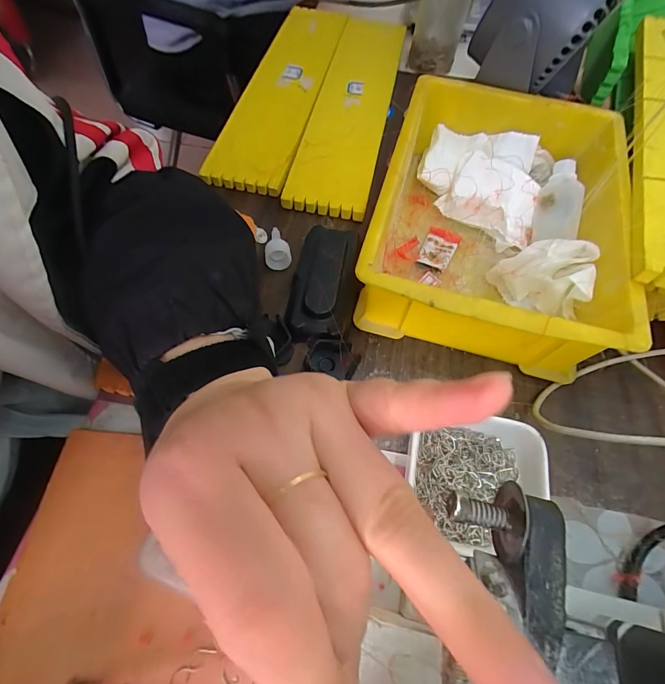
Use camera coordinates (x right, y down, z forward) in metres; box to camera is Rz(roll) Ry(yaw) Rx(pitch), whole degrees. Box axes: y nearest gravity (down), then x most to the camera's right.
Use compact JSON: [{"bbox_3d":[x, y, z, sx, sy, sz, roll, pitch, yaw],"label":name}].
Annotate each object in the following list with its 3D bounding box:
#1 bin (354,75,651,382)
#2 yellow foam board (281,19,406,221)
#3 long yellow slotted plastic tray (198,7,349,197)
[{"bbox_3d":[0.133,-0.103,0.302,0.183,0.071,0.247,15,64,6],"label":"bin"},{"bbox_3d":[0.026,-0.280,0.420,0.080,0.006,0.360,11,64,4],"label":"yellow foam board"},{"bbox_3d":[-0.059,-0.302,0.428,0.090,0.014,0.352,10,64,4],"label":"long yellow slotted plastic tray"}]

